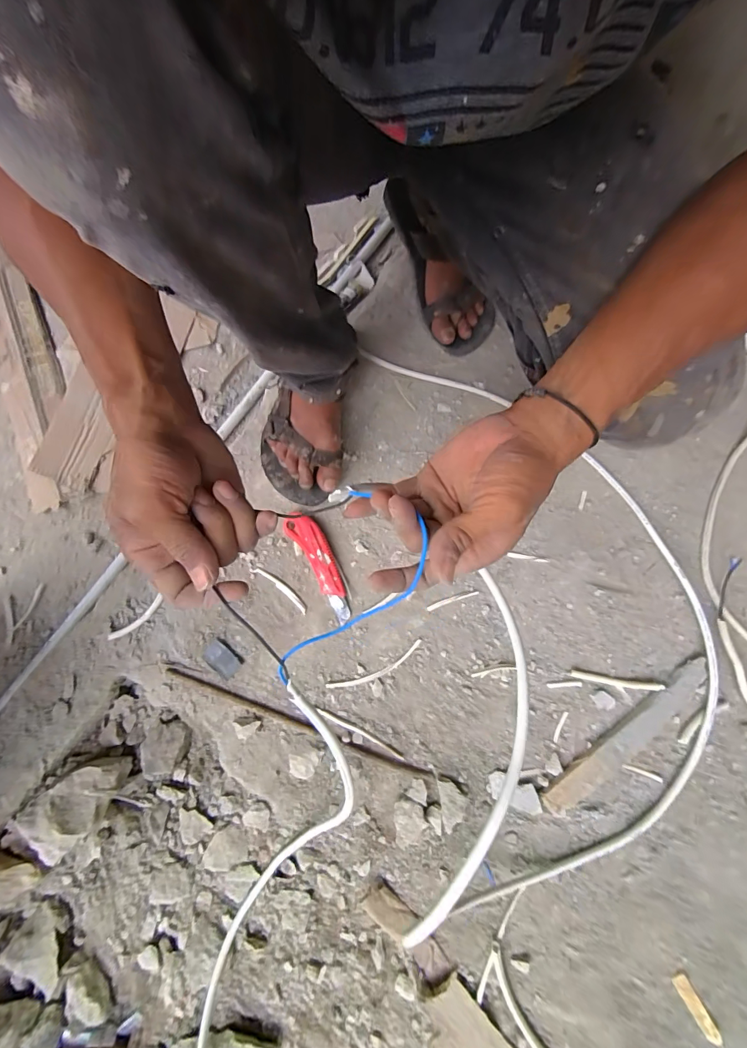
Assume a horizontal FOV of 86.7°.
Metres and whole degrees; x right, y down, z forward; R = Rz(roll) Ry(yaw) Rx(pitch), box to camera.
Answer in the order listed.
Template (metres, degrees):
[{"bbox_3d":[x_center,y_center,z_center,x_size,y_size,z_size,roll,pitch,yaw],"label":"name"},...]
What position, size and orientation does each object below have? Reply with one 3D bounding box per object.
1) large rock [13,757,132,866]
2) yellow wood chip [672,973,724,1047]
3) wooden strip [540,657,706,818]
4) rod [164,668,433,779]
[{"bbox_3d":[-0.365,0.345,0.486,0.107,0.056,0.073,-41,79,-8],"label":"large rock"},{"bbox_3d":[0.340,0.510,0.417,0.016,0.006,0.062,-29,78,-5],"label":"yellow wood chip"},{"bbox_3d":[0.305,0.253,0.472,0.252,0.018,0.034,-35,78,-7],"label":"wooden strip"},{"bbox_3d":[-0.102,0.249,0.494,0.355,0.008,0.013,18,78,6],"label":"rod"}]

